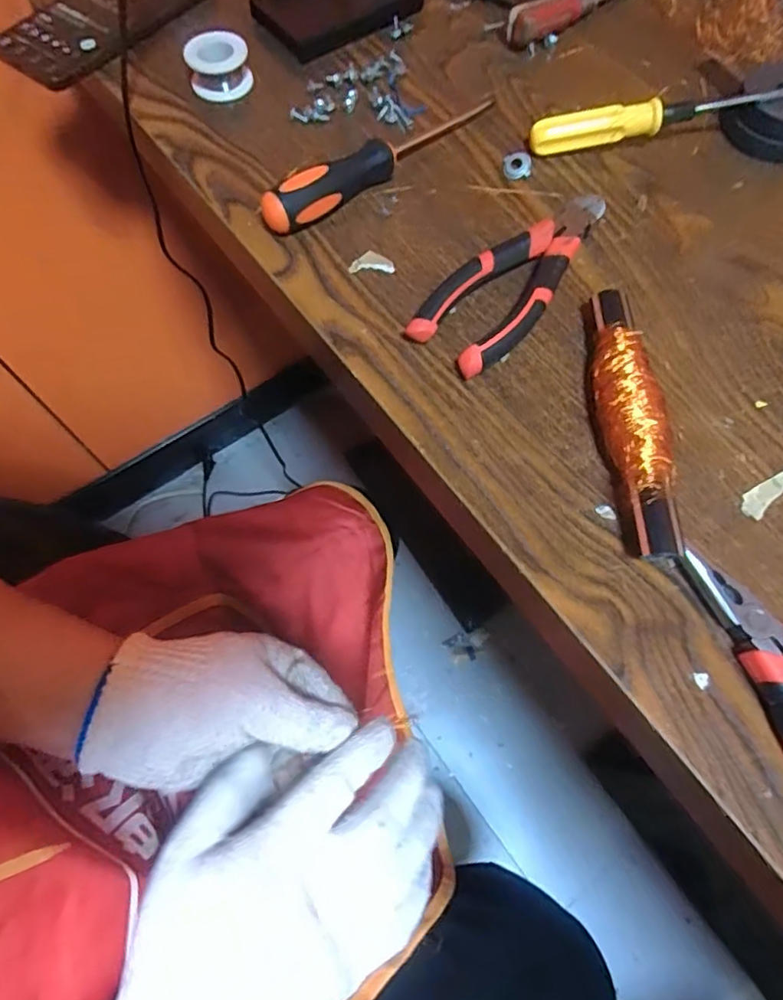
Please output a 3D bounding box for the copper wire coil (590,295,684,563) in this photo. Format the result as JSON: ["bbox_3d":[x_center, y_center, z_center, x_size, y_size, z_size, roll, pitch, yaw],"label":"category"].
[{"bbox_3d":[0.121,-0.043,0.297,0.033,0.024,0.149,2,67,0],"label":"copper wire coil"}]

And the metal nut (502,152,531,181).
[{"bbox_3d":[0.083,-0.220,0.379,0.018,0.008,0.018,0,67,-1],"label":"metal nut"}]

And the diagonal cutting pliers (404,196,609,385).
[{"bbox_3d":[0.074,-0.133,0.335,0.054,0.018,0.148,38,71,14],"label":"diagonal cutting pliers"}]

